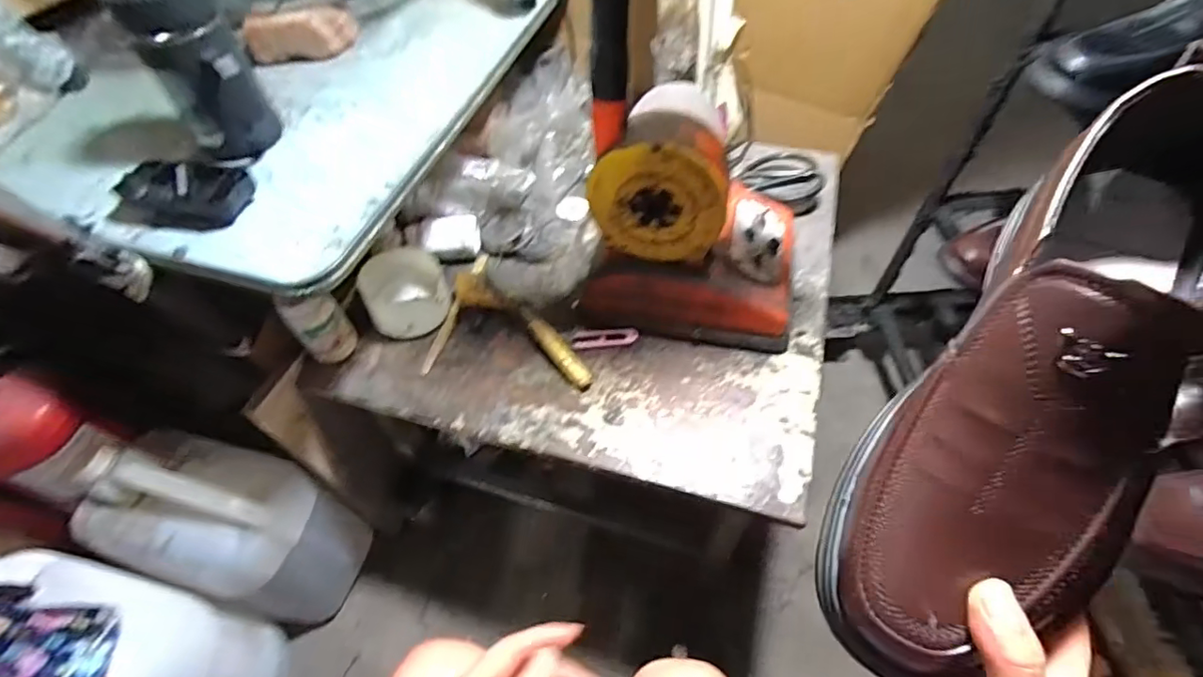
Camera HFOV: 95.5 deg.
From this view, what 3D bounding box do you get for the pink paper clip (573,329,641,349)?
[{"bbox_3d":[0.004,-0.002,0.619,0.073,0.009,0.023,-6,54,-3],"label":"pink paper clip"}]

